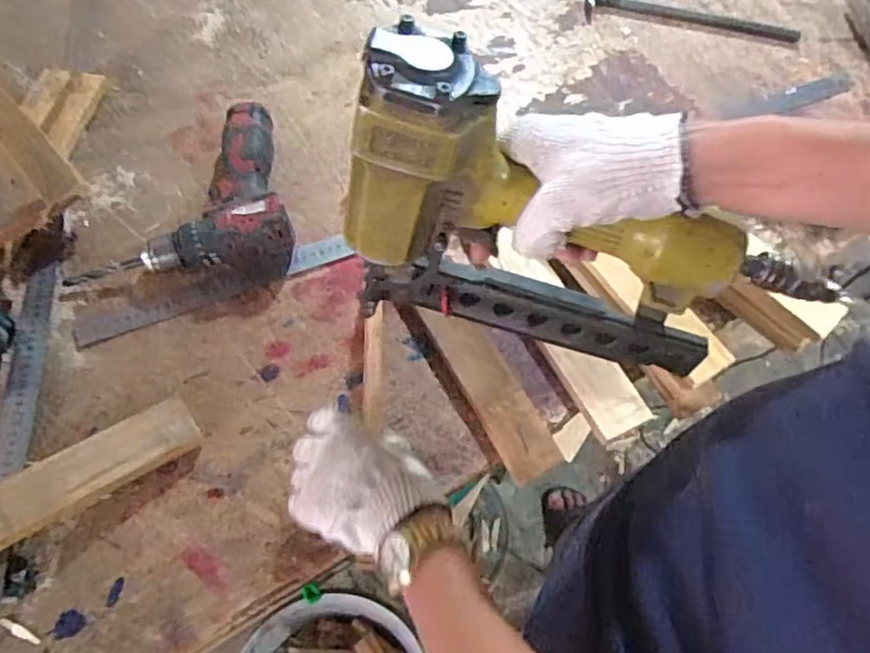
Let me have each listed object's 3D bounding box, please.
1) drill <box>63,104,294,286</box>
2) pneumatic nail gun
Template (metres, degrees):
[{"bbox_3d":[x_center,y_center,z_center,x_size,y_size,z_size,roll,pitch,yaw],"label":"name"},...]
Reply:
[{"bbox_3d":[-0.276,-0.145,0.710,0.226,0.060,0.210,-8,62,-9],"label":"drill"},{"bbox_3d":[0.076,-0.071,0.433,0.252,0.236,0.069,8,63,3],"label":"pneumatic nail gun"}]

